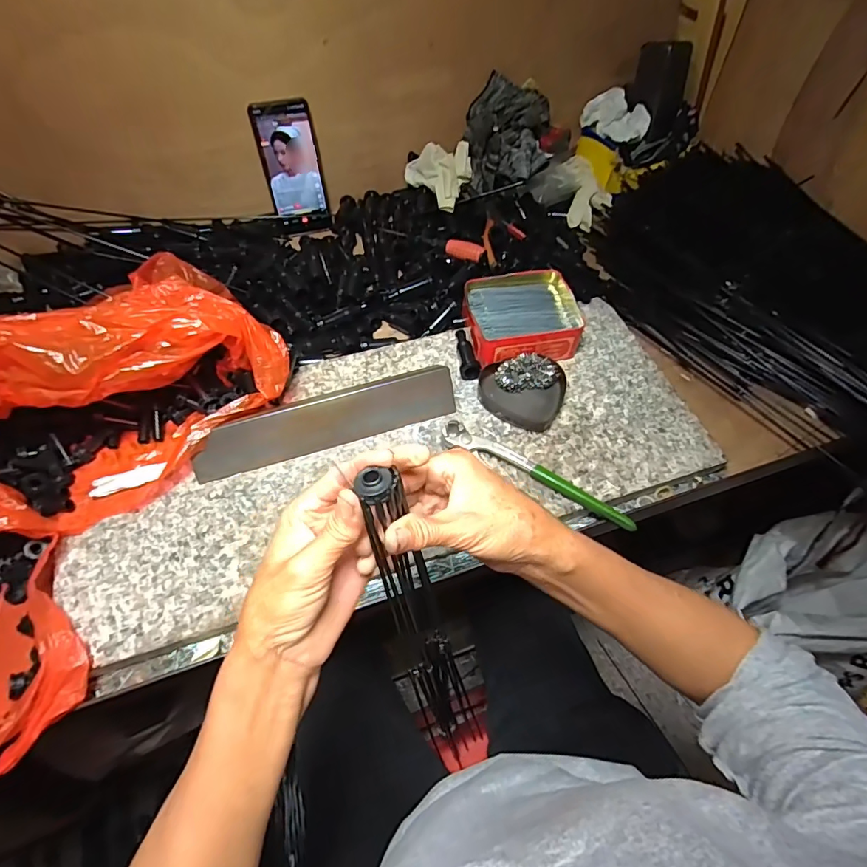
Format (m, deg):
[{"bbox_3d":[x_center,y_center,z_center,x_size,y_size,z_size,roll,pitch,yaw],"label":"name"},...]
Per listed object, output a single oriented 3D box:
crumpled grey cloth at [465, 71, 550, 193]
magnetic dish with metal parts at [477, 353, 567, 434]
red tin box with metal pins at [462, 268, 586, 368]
[{"bbox_3d":[0.106,-0.425,0.687,0.119,0.097,0.119,8,59,3],"label":"crumpled grey cloth"},{"bbox_3d":[0.098,-0.051,0.526,0.090,0.025,0.086,1,59,-1],"label":"magnetic dish with metal parts"},{"bbox_3d":[0.101,-0.134,0.560,0.126,0.042,0.106,-13,60,-9],"label":"red tin box with metal pins"}]

